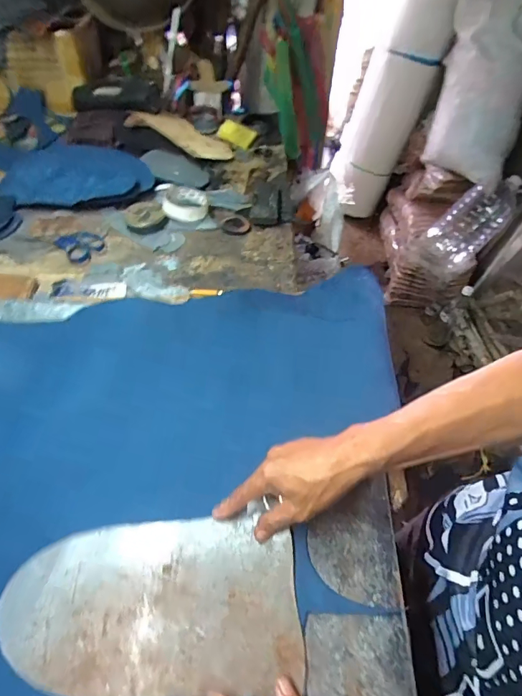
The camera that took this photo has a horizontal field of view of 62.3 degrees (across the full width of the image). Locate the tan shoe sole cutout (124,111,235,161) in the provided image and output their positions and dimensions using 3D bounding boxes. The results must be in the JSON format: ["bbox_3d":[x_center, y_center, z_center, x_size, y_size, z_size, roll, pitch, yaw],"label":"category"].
[{"bbox_3d":[-0.183,-0.489,0.998,0.244,0.031,0.110,21,53,-5],"label":"tan shoe sole cutout"}]

